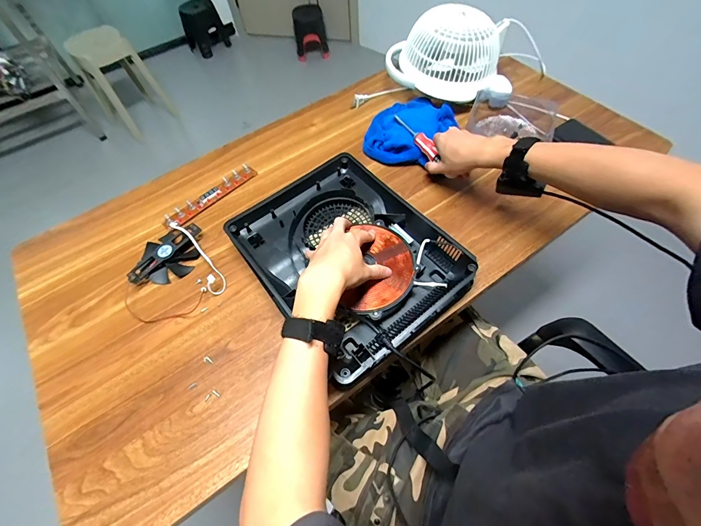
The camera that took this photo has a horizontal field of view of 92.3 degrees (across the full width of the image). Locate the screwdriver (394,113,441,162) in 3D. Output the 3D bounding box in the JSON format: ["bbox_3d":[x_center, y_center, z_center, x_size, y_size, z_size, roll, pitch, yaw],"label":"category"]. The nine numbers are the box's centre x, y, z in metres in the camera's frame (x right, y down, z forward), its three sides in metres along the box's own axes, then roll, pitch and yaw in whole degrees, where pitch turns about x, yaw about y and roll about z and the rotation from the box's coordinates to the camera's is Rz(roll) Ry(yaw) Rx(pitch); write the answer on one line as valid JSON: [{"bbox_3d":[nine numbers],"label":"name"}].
[{"bbox_3d":[0.135,-0.249,0.673,0.022,0.028,0.145,-25,60,-12],"label":"screwdriver"}]

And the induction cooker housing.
[{"bbox_3d":[-0.008,-0.019,0.556,0.273,0.049,0.349,-35,63,-17],"label":"induction cooker housing"}]

